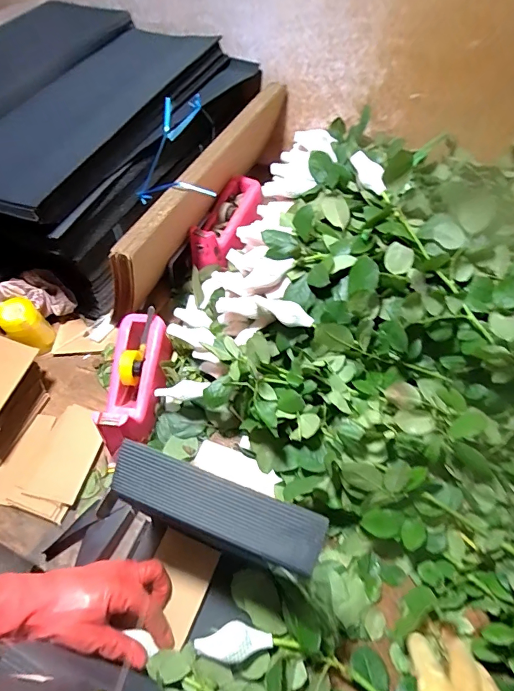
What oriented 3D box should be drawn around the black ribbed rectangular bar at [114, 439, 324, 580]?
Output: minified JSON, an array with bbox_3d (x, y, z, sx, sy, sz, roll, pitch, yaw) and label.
[{"bbox_3d":[-0.042,0.157,0.397,0.208,0.009,0.064,17,92,14],"label":"black ribbed rectangular bar"}]

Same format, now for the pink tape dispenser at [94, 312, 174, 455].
[{"bbox_3d":[-0.181,0.050,0.611,0.077,0.089,0.209,4,72,6],"label":"pink tape dispenser"}]

